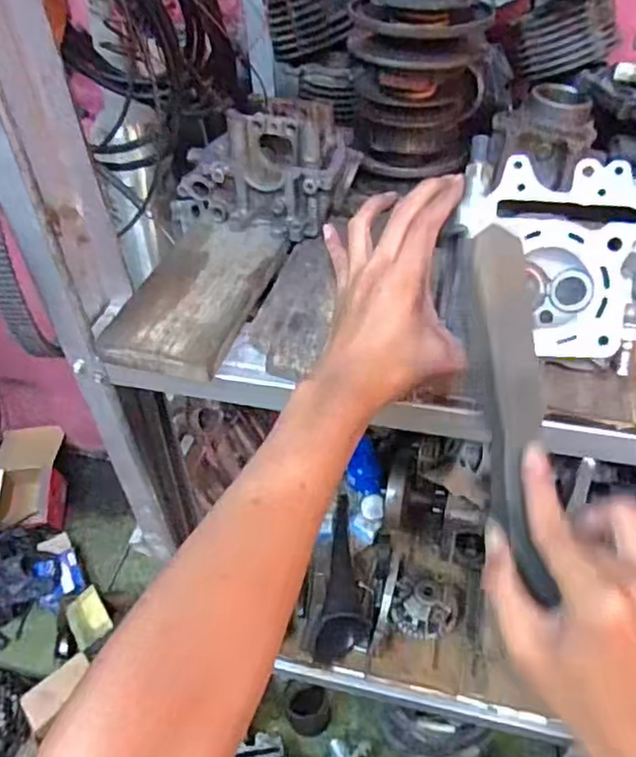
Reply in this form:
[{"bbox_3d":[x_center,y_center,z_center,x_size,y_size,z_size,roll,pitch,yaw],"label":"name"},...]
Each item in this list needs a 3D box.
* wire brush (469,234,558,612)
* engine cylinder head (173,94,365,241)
[{"bbox_3d":[0.106,0.013,0.351,0.034,0.025,0.195,-3,83,1],"label":"wire brush"},{"bbox_3d":[-0.052,-0.219,0.652,0.173,0.093,0.107,7,45,10],"label":"engine cylinder head"}]

